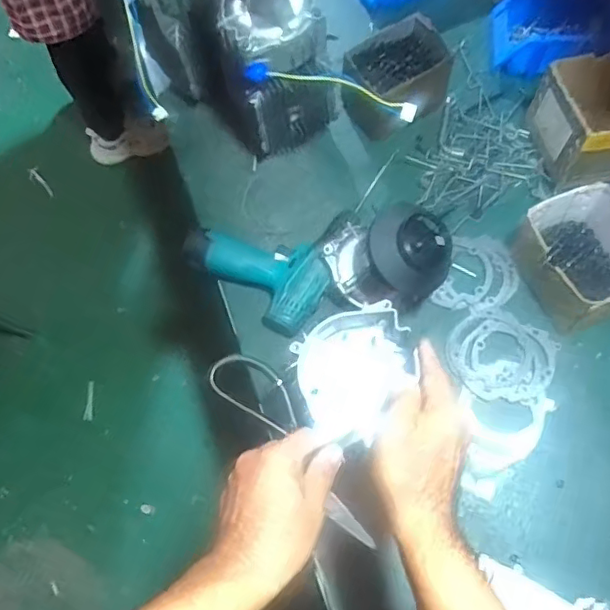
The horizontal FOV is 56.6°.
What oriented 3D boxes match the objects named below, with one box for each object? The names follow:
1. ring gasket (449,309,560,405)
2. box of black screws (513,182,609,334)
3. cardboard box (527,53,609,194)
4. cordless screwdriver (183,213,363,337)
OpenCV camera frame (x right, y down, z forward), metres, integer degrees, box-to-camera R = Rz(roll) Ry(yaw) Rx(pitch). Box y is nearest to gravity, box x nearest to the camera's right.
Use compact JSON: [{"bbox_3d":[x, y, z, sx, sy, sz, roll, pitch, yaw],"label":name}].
[{"bbox_3d":[0.243,0.067,0.707,0.127,0.004,0.103,19,72,10],"label":"ring gasket"},{"bbox_3d":[0.345,-0.057,0.699,0.135,0.096,0.147,-18,70,-4],"label":"box of black screws"},{"bbox_3d":[0.398,-0.239,0.745,0.146,0.135,0.146,-10,69,-1],"label":"cardboard box"},{"bbox_3d":[-0.042,-0.081,0.773,0.195,0.056,0.183,32,74,14],"label":"cordless screwdriver"}]

